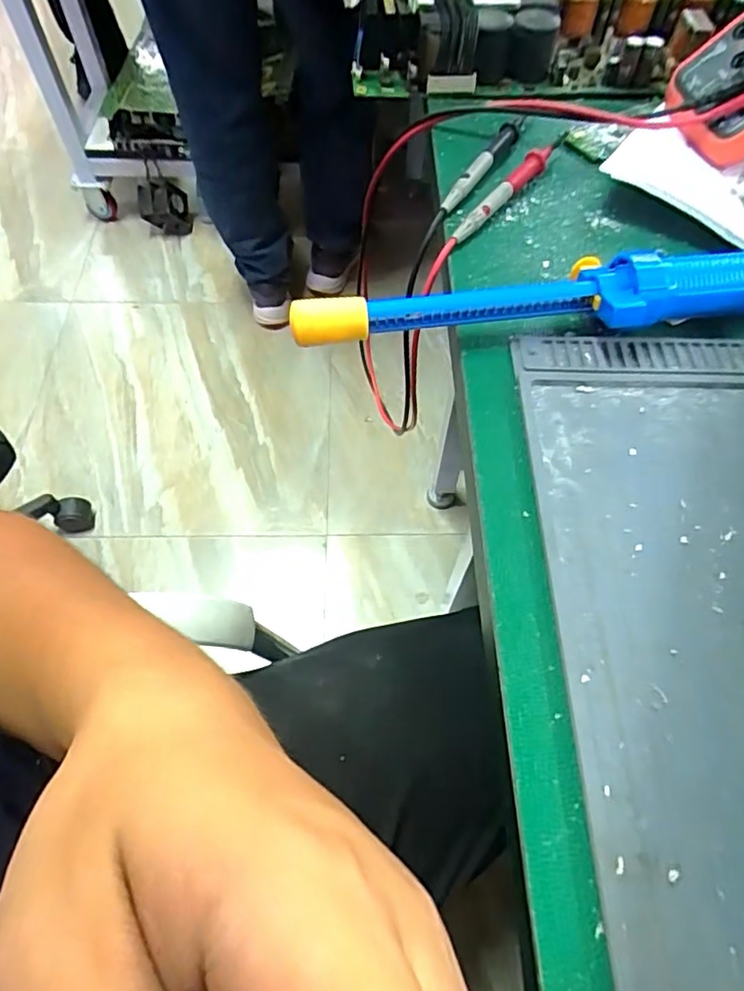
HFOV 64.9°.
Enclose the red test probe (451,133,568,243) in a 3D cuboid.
[{"bbox_3d":[0.081,-0.180,0.336,0.010,0.013,0.130,35,64,18],"label":"red test probe"}]

